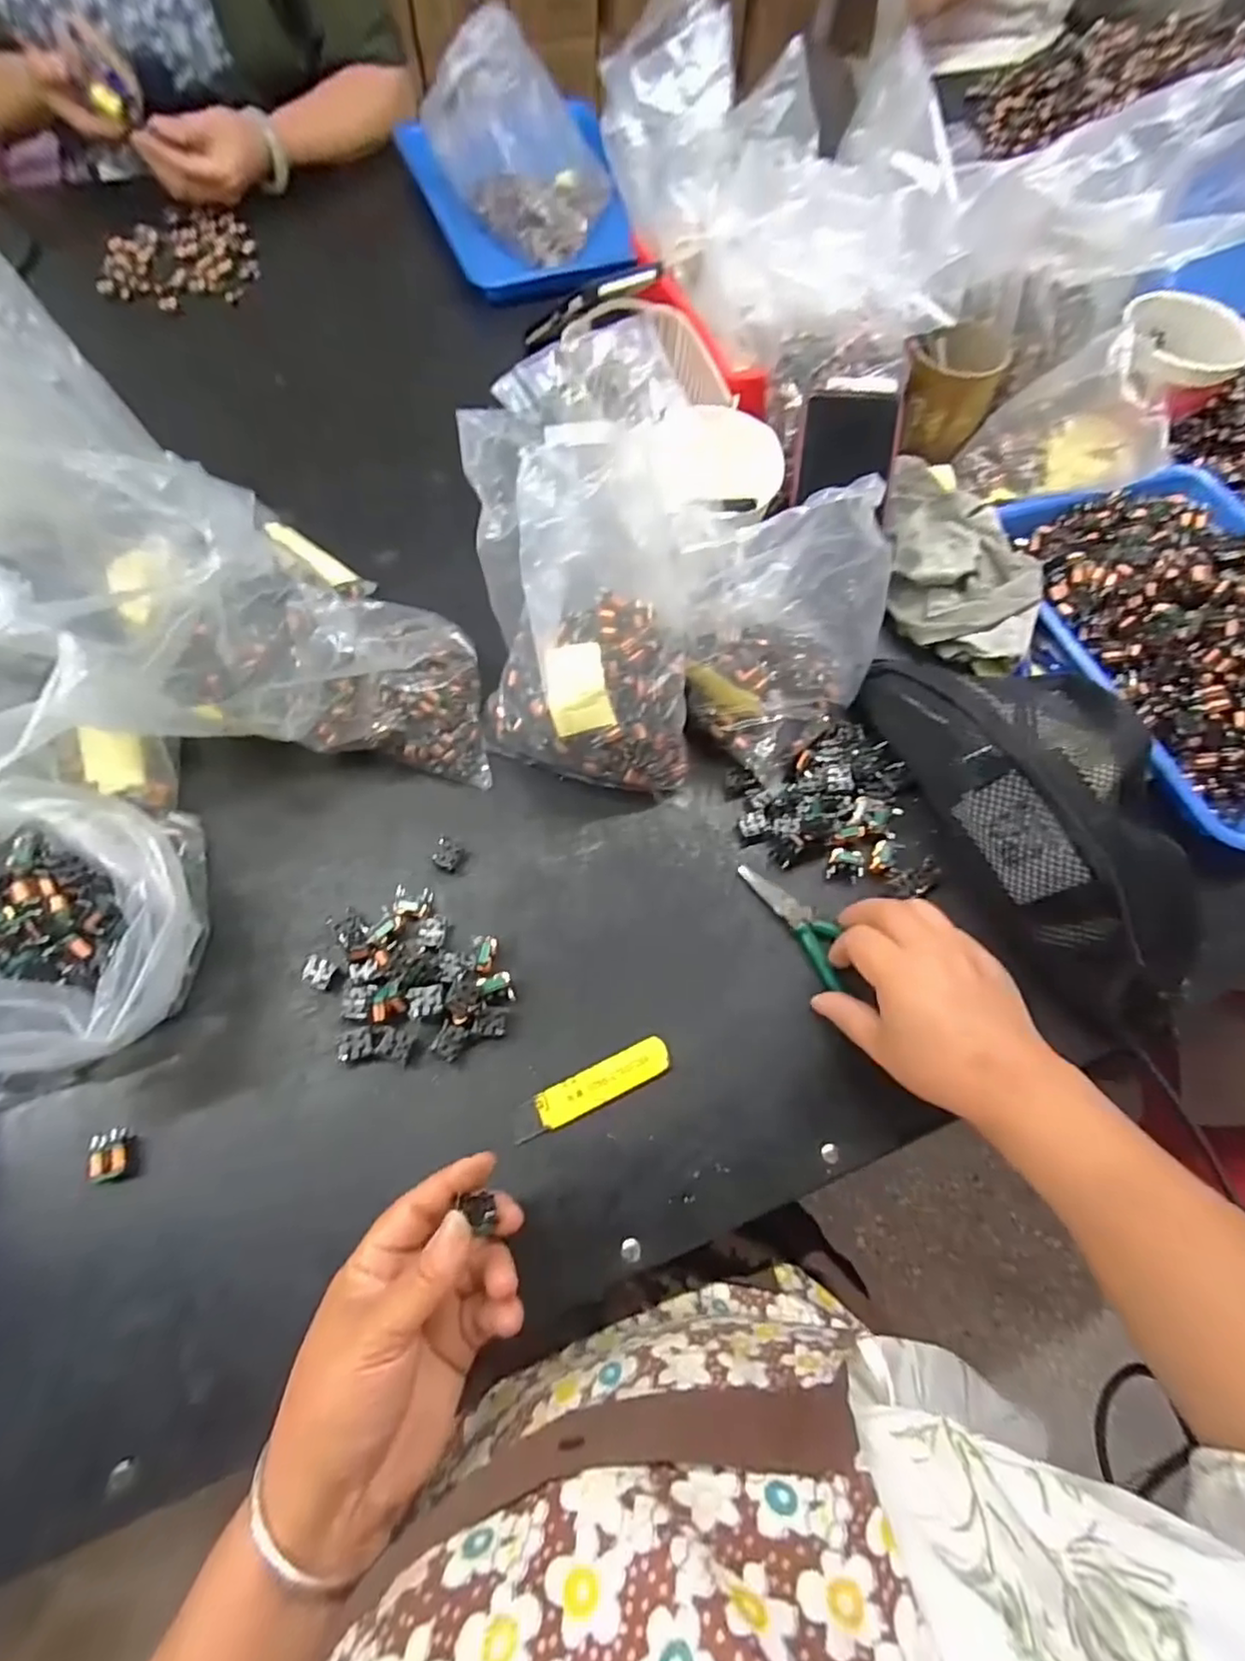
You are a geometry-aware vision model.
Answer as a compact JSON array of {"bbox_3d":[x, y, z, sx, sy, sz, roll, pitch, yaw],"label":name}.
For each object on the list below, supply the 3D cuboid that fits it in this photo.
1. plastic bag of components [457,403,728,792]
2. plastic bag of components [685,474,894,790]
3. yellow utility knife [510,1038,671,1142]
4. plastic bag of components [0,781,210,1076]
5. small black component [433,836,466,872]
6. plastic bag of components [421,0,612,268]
[{"bbox_3d":[-0.026,-0.160,0.429,0.143,0.171,0.224,-3,66,-3],"label":"plastic bag of components"},{"bbox_3d":[0.110,-0.129,0.437,0.127,0.117,0.156,-3,66,-3],"label":"plastic bag of components"},{"bbox_3d":[-0.018,0.150,0.376,0.096,0.004,0.022,-22,69,-13],"label":"yellow utility knife"},{"bbox_3d":[-0.298,0.057,0.355,0.116,0.104,0.153,-10,66,-6],"label":"plastic bag of components"},{"bbox_3d":[-0.117,0.016,0.432,0.016,0.011,0.019,19,66,6],"label":"small black component"},{"bbox_3d":[-0.103,-0.743,0.685,0.171,0.141,0.134,40,69,14],"label":"plastic bag of components"}]

